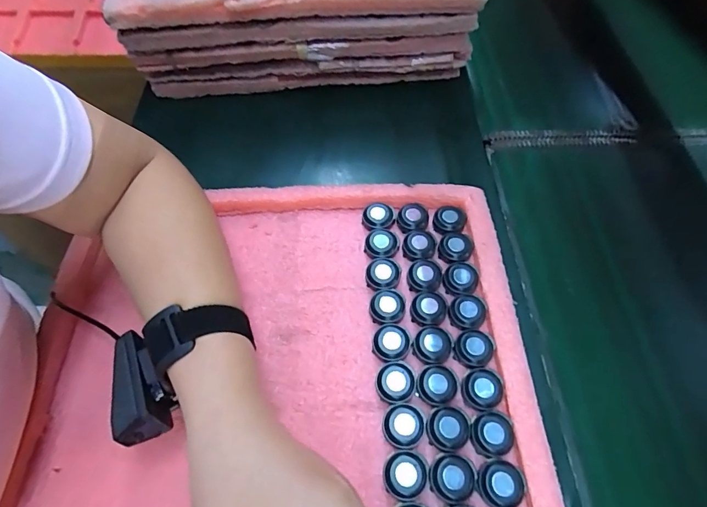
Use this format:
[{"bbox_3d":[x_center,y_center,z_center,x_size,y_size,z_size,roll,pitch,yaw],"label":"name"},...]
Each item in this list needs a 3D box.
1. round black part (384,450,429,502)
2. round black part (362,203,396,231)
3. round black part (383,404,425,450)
[{"bbox_3d":[0.036,0.149,0.273,0.030,0.014,0.028,0,55,0],"label":"round black part"},{"bbox_3d":[0.024,-0.033,0.381,0.029,0.014,0.028,1,59,-2],"label":"round black part"},{"bbox_3d":[0.036,0.124,0.290,0.028,0.014,0.028,1,59,-2],"label":"round black part"}]

